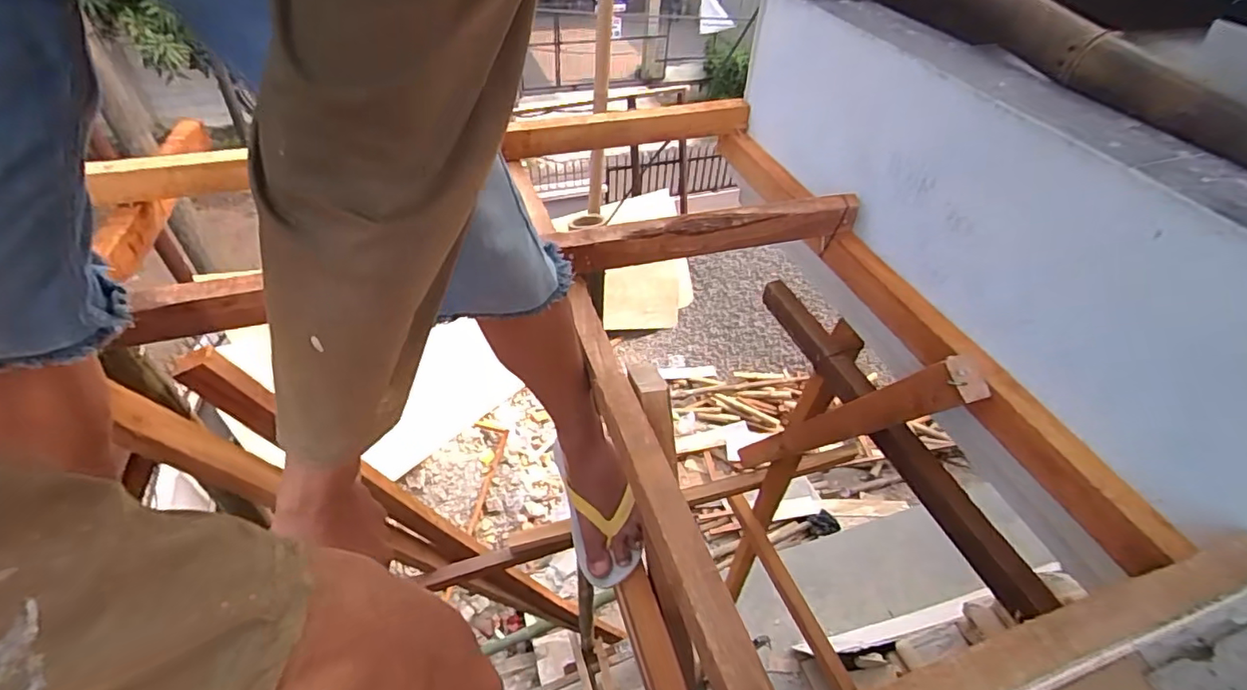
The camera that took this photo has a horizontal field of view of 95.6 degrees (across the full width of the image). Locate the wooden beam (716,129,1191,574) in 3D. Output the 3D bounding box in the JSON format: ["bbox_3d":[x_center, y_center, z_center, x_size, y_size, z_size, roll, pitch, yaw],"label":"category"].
[{"bbox_3d":[0.361,-0.102,0.852,0.046,0.069,0.932,-11,46,-15],"label":"wooden beam"}]

